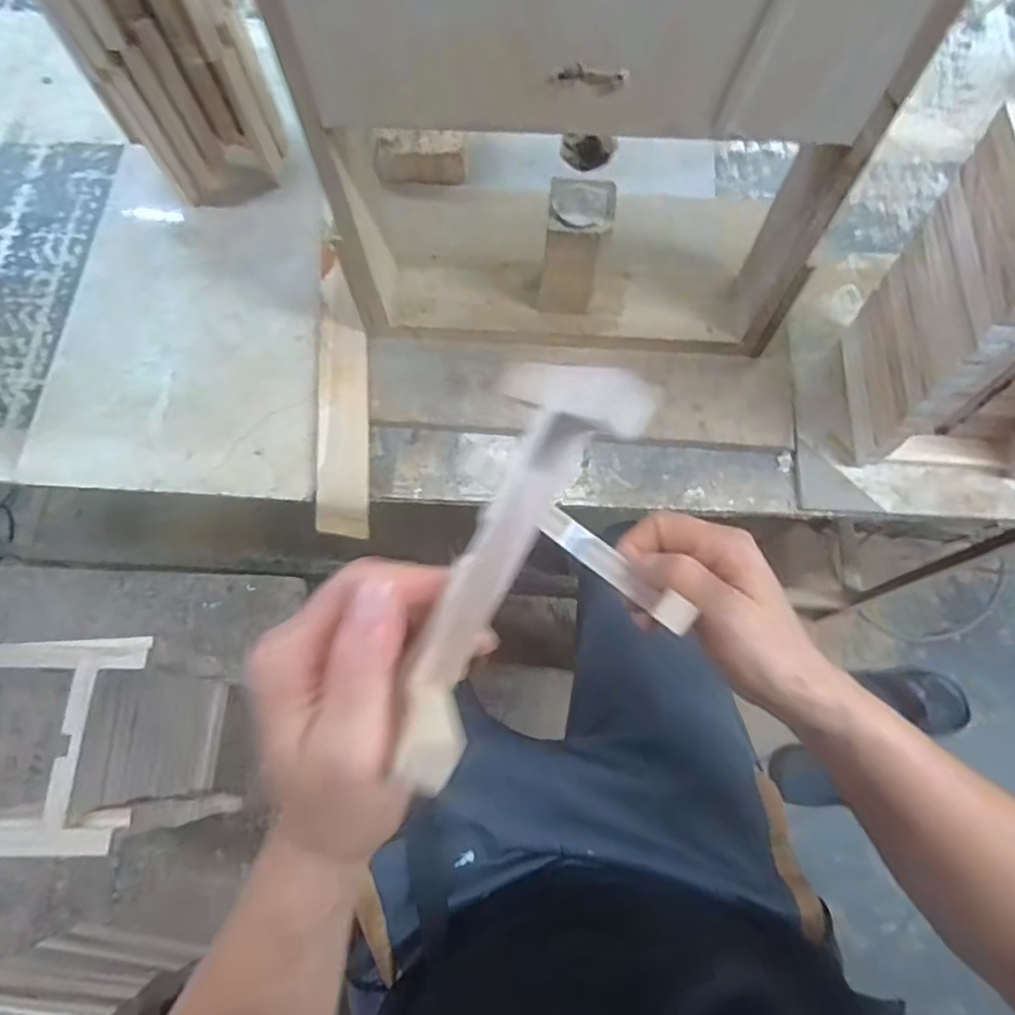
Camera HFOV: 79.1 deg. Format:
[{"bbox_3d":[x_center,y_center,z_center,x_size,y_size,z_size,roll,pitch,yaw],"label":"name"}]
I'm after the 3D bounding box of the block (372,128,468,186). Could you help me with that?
[{"bbox_3d":[-0.097,-0.396,0.697,0.100,0.048,0.033,-3,71,-1],"label":"block"}]

